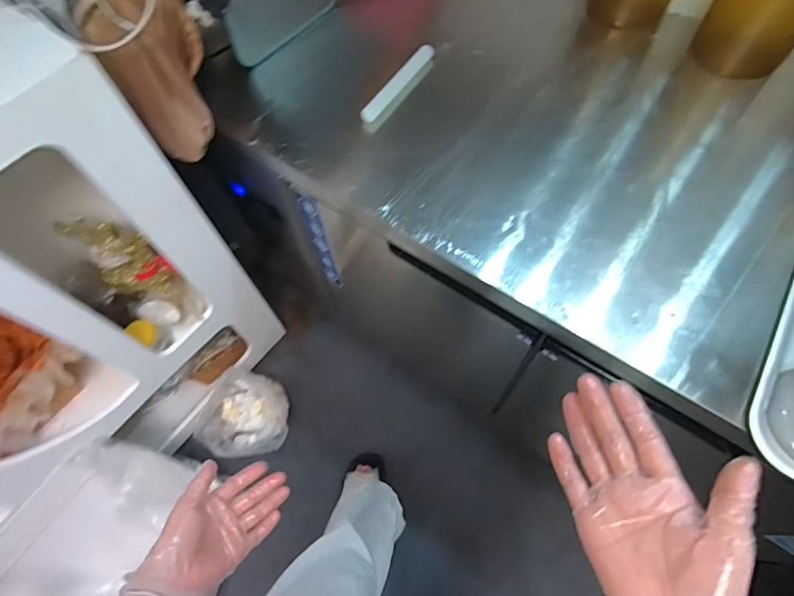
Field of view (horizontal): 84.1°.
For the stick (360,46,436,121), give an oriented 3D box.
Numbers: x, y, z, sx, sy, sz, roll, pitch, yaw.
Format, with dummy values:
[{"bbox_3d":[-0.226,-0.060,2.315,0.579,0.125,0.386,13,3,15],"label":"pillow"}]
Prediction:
[{"bbox_3d":[0.005,-0.417,0.850,0.031,0.016,0.229,30,68,16],"label":"stick"}]

